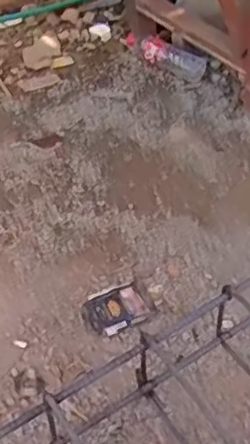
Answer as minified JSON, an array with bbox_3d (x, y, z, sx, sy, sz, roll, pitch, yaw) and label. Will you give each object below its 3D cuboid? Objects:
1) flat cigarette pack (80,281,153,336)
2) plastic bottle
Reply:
[{"bbox_3d":[-0.016,0.151,1.090,0.114,0.013,0.091,-23,50,-18],"label":"flat cigarette pack"},{"bbox_3d":[0.087,-0.445,1.595,0.272,0.067,0.074,31,55,28],"label":"plastic bottle"}]

